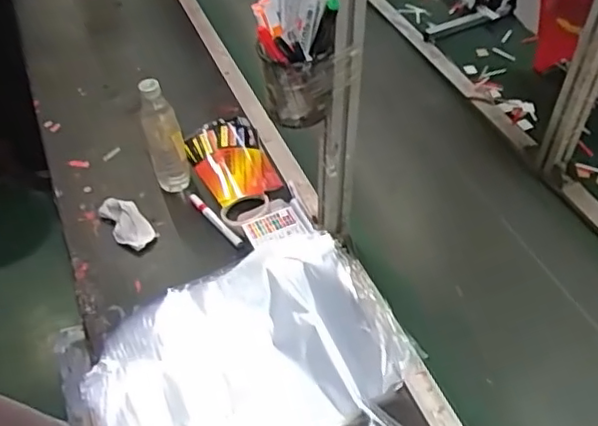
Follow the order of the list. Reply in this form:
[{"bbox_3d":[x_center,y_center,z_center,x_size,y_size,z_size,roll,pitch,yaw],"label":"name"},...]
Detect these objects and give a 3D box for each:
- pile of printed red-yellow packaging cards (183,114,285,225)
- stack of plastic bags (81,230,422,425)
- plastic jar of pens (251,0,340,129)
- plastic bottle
[{"bbox_3d":[-0.117,-0.082,1.123,0.137,0.018,0.263,-16,49,-13],"label":"pile of printed red-yellow packaging cards"},{"bbox_3d":[-0.072,0.213,0.865,0.461,0.044,0.306,-27,53,-22],"label":"stack of plastic bags"},{"bbox_3d":[-0.003,-0.195,0.734,0.091,0.182,0.078,-1,48,0],"label":"plastic jar of pens"},{"bbox_3d":[-0.231,-0.132,1.056,0.062,0.218,0.055,-12,49,-10],"label":"plastic bottle"}]

